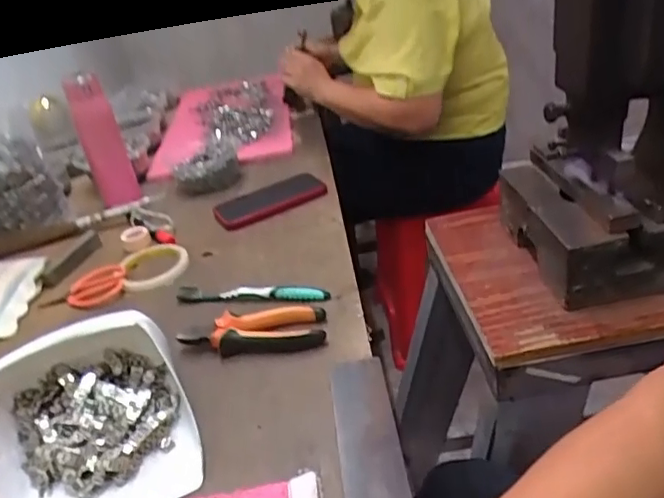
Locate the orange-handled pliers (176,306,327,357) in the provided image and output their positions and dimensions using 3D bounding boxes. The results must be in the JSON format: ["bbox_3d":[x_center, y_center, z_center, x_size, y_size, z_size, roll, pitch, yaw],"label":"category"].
[{"bbox_3d":[-0.081,0.084,0.593,0.148,0.023,0.054,-8,31,6],"label":"orange-handled pliers"}]

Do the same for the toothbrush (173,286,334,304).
[{"bbox_3d":[-0.093,0.052,0.662,0.184,0.019,0.011,-2,32,15],"label":"toothbrush"}]

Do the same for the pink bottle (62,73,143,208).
[{"bbox_3d":[-0.368,-0.173,0.919,0.061,0.203,0.052,-24,33,-20],"label":"pink bottle"}]

